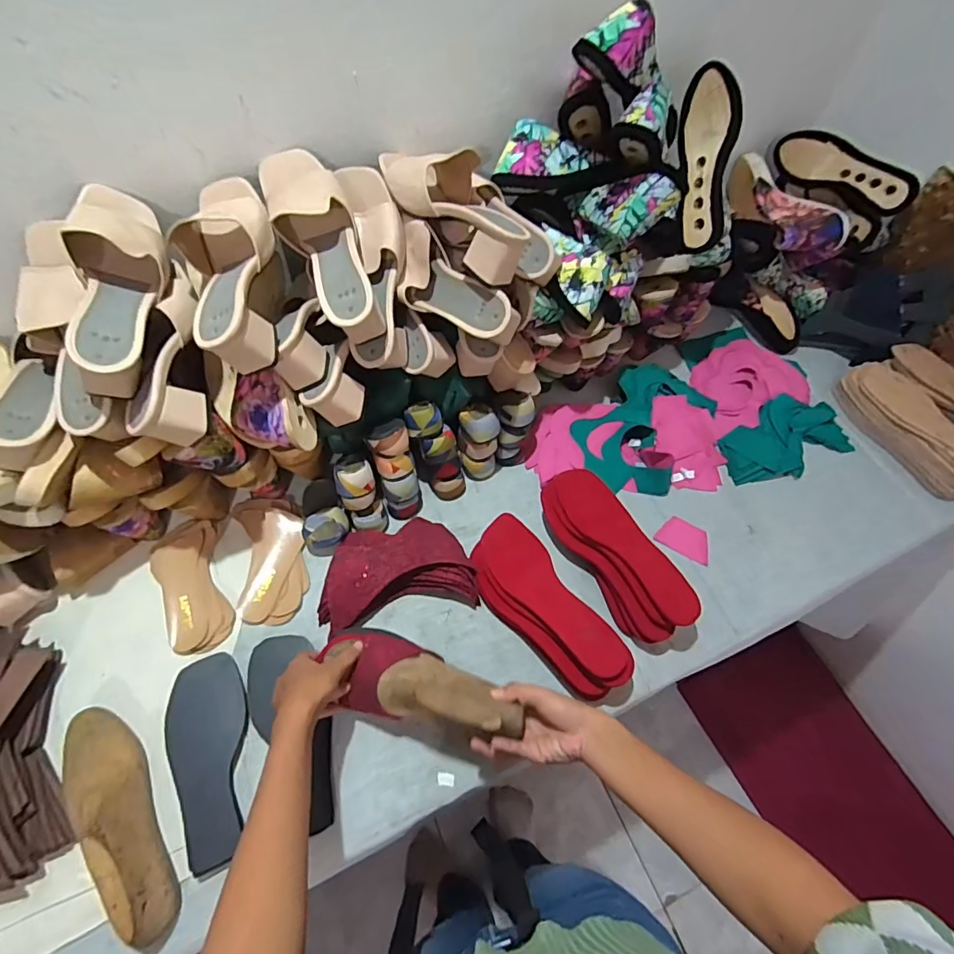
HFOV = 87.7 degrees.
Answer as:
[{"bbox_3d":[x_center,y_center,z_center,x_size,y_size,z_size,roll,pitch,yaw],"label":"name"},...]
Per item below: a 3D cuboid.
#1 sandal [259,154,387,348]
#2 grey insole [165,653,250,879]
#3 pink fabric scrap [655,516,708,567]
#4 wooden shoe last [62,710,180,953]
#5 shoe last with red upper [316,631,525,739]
[{"bbox_3d":[-0.177,-0.272,0.571,0.086,0.085,0.234,-24,82,-15],"label":"sandal"},{"bbox_3d":[-0.306,0.316,0.564,0.084,0.011,0.210,-12,65,-9],"label":"grey insole"},{"bbox_3d":[0.312,0.092,0.744,0.077,0.004,0.054,28,64,13],"label":"pink fabric scrap"},{"bbox_3d":[-0.381,0.356,0.517,0.069,0.080,0.244,-35,68,-19],"label":"wooden shoe last"},{"bbox_3d":[-0.075,0.229,0.546,0.237,0.077,0.087,7,57,35],"label":"shoe last with red upper"}]

